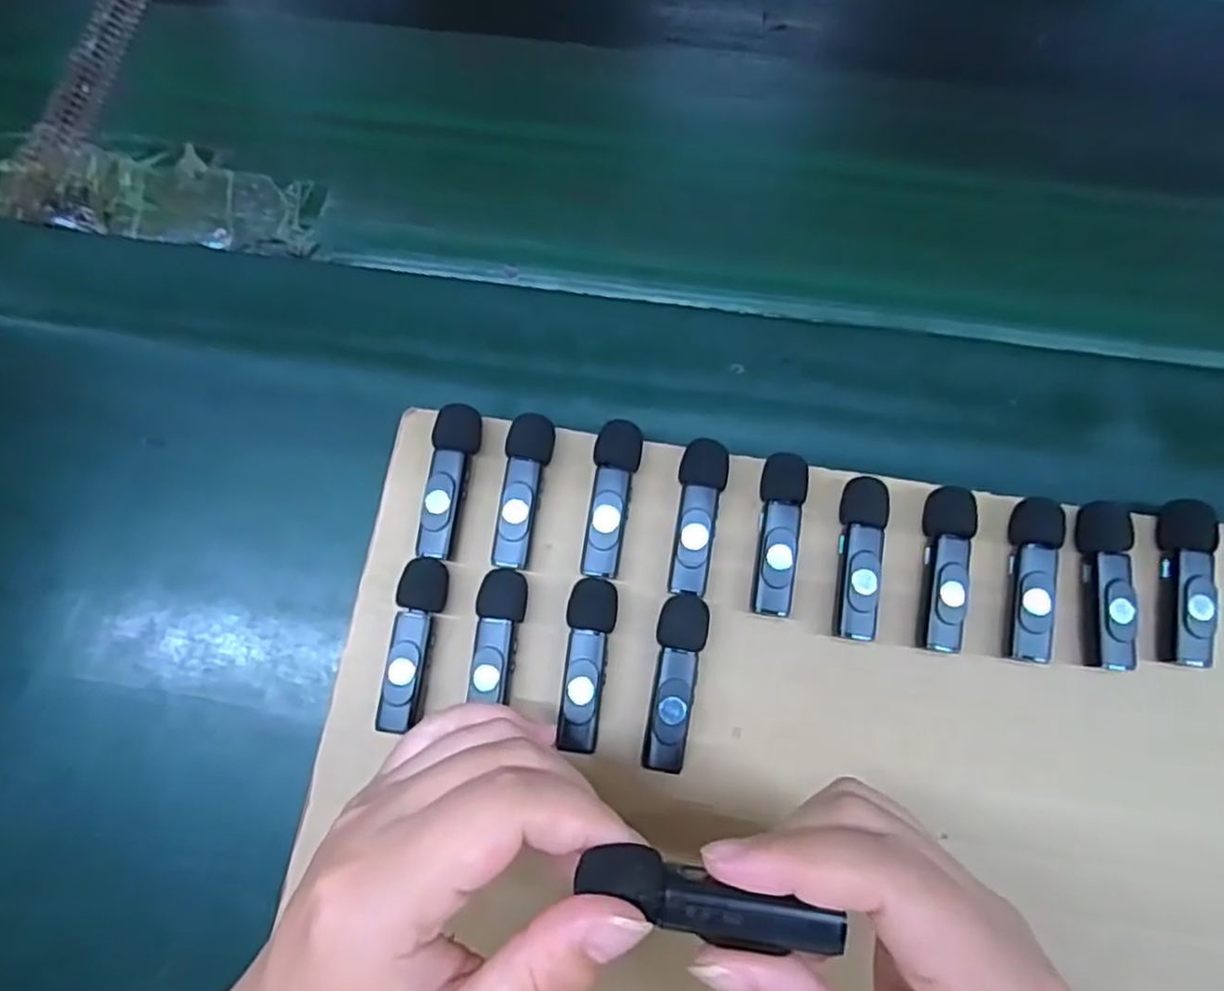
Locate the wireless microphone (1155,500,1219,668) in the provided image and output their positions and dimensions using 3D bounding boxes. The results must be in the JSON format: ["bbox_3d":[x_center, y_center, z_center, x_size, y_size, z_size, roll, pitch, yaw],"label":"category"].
[{"bbox_3d":[0.227,0.035,0.283,0.015,0.017,0.063,8,74,3],"label":"wireless microphone"}]

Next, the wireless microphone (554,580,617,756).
[{"bbox_3d":[-0.010,0.066,0.280,0.018,0.016,0.064,7,74,3],"label":"wireless microphone"}]

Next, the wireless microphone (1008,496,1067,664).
[{"bbox_3d":[0.167,0.033,0.284,0.018,0.018,0.063,12,74,4],"label":"wireless microphone"}]

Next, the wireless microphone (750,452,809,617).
[{"bbox_3d":[0.068,0.016,0.291,0.018,0.017,0.065,9,74,4],"label":"wireless microphone"}]

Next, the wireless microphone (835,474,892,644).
[{"bbox_3d":[0.099,0.026,0.289,0.017,0.015,0.064,10,74,4],"label":"wireless microphone"}]

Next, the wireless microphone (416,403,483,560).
[{"bbox_3d":[-0.067,-0.005,0.297,0.018,0.017,0.064,6,73,3],"label":"wireless microphone"}]

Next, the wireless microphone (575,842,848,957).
[{"bbox_3d":[0.023,0.099,0.173,0.063,0.010,0.014,14,74,4],"label":"wireless microphone"}]

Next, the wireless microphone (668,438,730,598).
[{"bbox_3d":[0.035,0.009,0.293,0.018,0.016,0.063,8,74,3],"label":"wireless microphone"}]

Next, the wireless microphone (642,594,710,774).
[{"bbox_3d":[0.025,0.072,0.278,0.019,0.015,0.065,8,74,3],"label":"wireless microphone"}]

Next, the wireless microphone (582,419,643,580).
[{"bbox_3d":[0.000,0.002,0.296,0.018,0.017,0.063,6,74,3],"label":"wireless microphone"}]

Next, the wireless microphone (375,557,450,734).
[{"bbox_3d":[-0.077,0.058,0.281,0.017,0.014,0.065,6,74,3],"label":"wireless microphone"}]

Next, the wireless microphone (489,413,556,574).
[{"bbox_3d":[-0.036,-0.001,0.297,0.018,0.016,0.063,7,74,3],"label":"wireless microphone"}]

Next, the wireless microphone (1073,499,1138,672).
[{"bbox_3d":[0.196,0.036,0.284,0.015,0.018,0.064,4,73,2],"label":"wireless microphone"}]

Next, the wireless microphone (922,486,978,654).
[{"bbox_3d":[0.134,0.030,0.286,0.018,0.016,0.065,8,74,3],"label":"wireless microphone"}]

